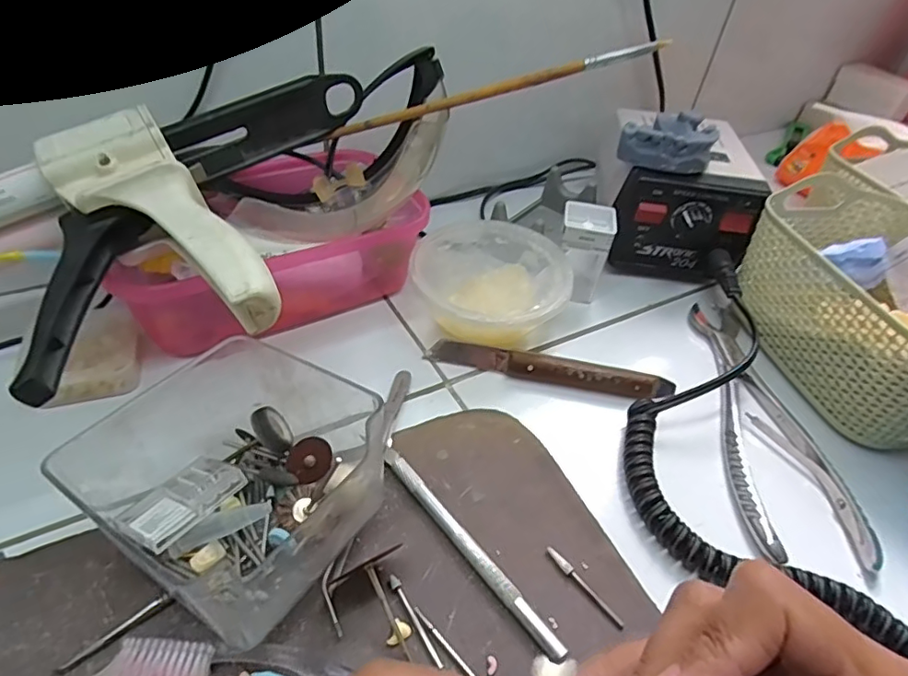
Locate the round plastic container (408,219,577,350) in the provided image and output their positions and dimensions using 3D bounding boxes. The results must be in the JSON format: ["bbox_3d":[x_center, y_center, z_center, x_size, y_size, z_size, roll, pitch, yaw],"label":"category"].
[{"bbox_3d":[0.017,-0.034,0.372,0.112,0.041,0.112,4,44,-4],"label":"round plastic container"}]

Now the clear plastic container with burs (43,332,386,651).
[{"bbox_3d":[-0.088,0.056,0.252,0.102,0.054,0.119,26,47,18],"label":"clear plastic container with burs"}]

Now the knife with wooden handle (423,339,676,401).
[{"bbox_3d":[0.059,0.020,0.341,0.148,0.014,0.016,11,44,4],"label":"knife with wooden handle"}]

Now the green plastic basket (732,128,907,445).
[{"bbox_3d":[0.265,-0.021,0.358,0.124,0.080,0.182,-8,46,-16],"label":"green plastic basket"}]

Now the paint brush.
[{"bbox_3d":[0.018,-0.140,0.319,0.195,0.008,0.006,-8,41,18],"label":"paint brush"}]

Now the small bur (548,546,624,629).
[{"bbox_3d":[0.059,0.111,0.251,0.004,0.004,0.044,-27,54,-30],"label":"small bur"}]

